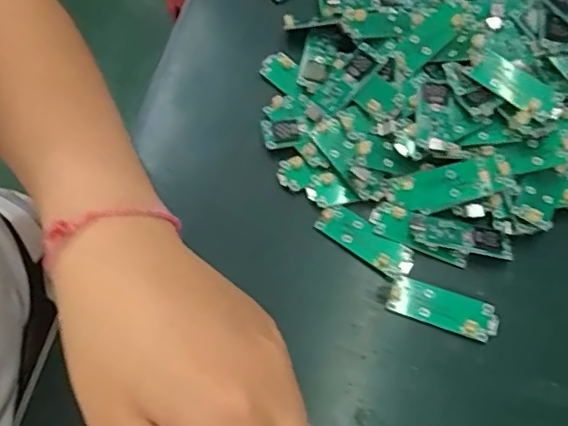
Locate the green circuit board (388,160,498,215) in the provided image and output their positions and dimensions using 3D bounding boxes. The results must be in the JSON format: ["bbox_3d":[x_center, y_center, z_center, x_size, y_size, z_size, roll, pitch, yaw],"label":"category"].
[{"bbox_3d":[0.081,-0.012,0.287,0.050,0.004,0.022,-12,98,15],"label":"green circuit board"}]

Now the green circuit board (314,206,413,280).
[{"bbox_3d":[0.042,0.013,0.286,0.052,0.004,0.017,35,70,15],"label":"green circuit board"}]

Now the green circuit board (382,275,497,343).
[{"bbox_3d":[0.077,0.046,0.272,0.051,0.006,0.018,19,67,9],"label":"green circuit board"}]

